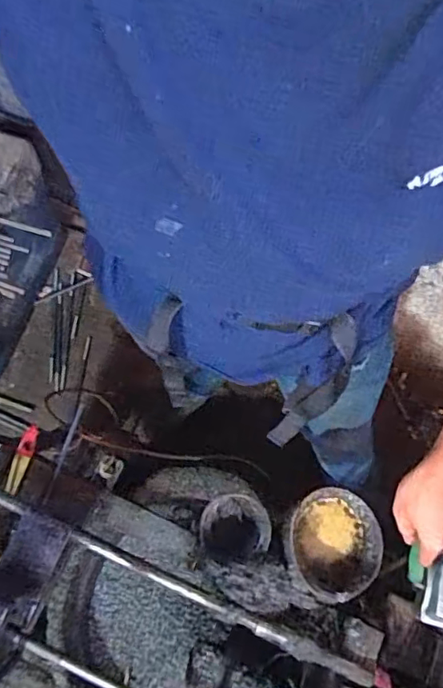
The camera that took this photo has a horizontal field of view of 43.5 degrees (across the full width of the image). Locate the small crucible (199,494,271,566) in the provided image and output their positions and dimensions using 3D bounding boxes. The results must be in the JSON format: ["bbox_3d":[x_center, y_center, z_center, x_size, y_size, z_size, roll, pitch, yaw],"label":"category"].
[{"bbox_3d":[0.016,0.225,0.681,0.083,0.054,0.078,1,74,-4],"label":"small crucible"}]

